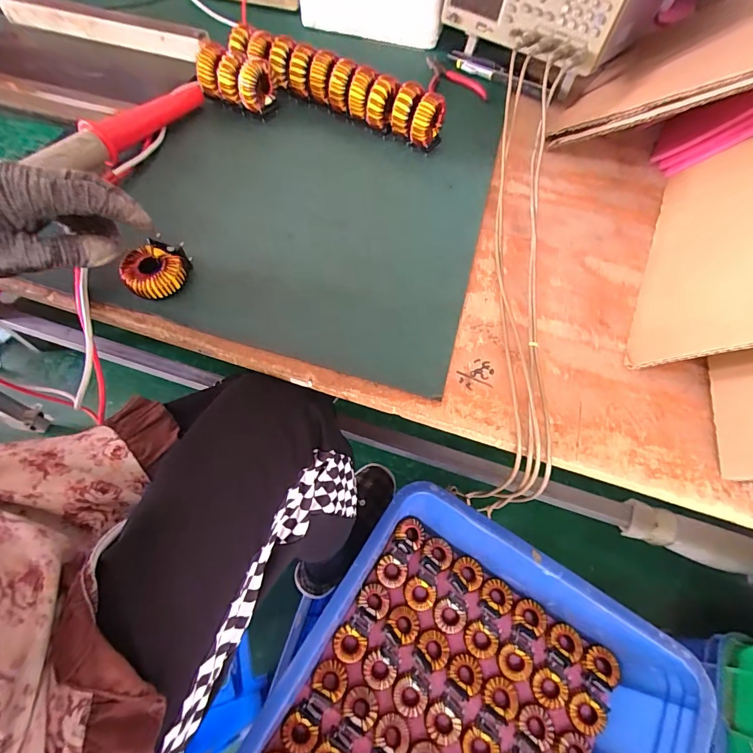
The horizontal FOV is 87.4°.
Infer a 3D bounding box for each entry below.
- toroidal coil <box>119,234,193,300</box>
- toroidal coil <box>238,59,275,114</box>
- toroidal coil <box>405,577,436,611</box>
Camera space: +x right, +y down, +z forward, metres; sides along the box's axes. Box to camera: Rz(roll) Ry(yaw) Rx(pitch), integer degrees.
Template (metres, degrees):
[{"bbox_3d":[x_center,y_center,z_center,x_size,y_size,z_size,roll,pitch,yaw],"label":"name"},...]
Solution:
[{"bbox_3d":[-0.191,-0.094,0.344,0.043,0.027,0.052,21,61,10],"label":"toroidal coil"},{"bbox_3d":[-0.139,-0.340,0.456,0.024,0.048,0.043,21,61,10],"label":"toroidal coil"},{"bbox_3d":[0.066,0.337,0.606,0.047,0.014,0.041,30,63,15],"label":"toroidal coil"}]

